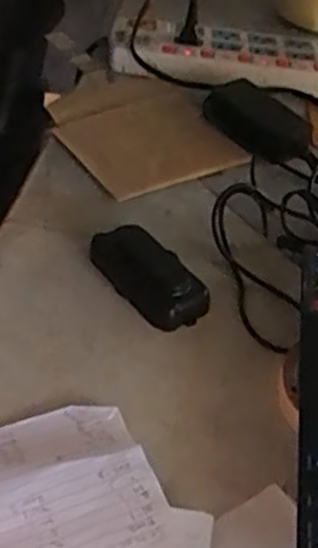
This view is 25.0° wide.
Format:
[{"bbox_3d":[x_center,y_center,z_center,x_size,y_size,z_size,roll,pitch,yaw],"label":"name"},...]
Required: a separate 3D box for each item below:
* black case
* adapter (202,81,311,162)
[{"bbox_3d":[-0.008,-0.001,0.555,0.052,0.023,0.107,-22,50,-31],"label":"black case"},{"bbox_3d":[0.100,-0.154,0.731,0.063,0.029,0.131,-18,48,-28],"label":"adapter"}]

